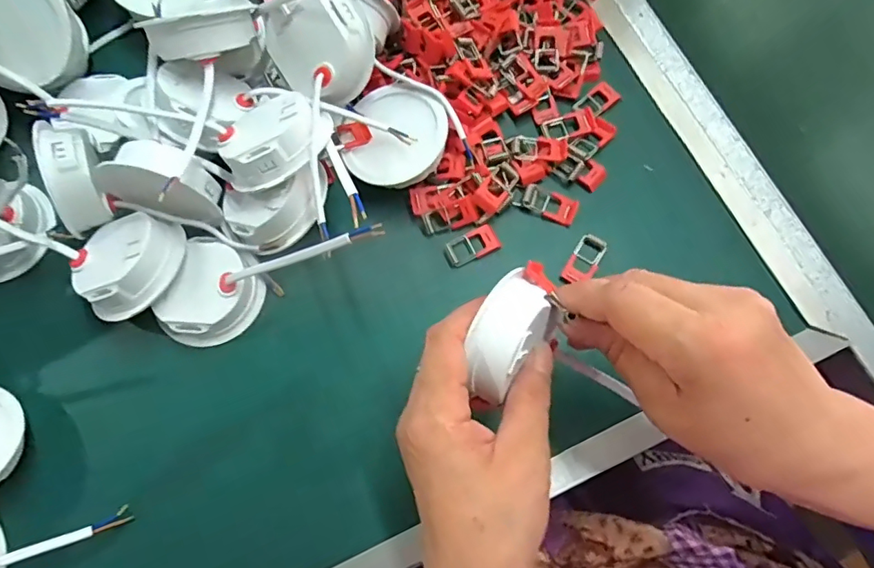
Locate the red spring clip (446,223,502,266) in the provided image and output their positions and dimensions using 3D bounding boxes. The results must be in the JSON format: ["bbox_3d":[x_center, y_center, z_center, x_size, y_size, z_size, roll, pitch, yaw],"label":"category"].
[{"bbox_3d":[0.025,-0.025,0.349,0.034,0.005,0.019,-26,76,-7],"label":"red spring clip"}]

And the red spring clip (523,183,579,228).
[{"bbox_3d":[0.077,-0.055,0.354,0.037,0.007,0.020,23,76,6],"label":"red spring clip"}]

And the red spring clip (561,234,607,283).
[{"bbox_3d":[0.098,-0.015,0.344,0.018,0.006,0.036,32,77,8],"label":"red spring clip"}]

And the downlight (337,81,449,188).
[{"bbox_3d":[-0.030,-0.097,0.344,0.066,0.022,0.067,0,75,0],"label":"downlight"}]

